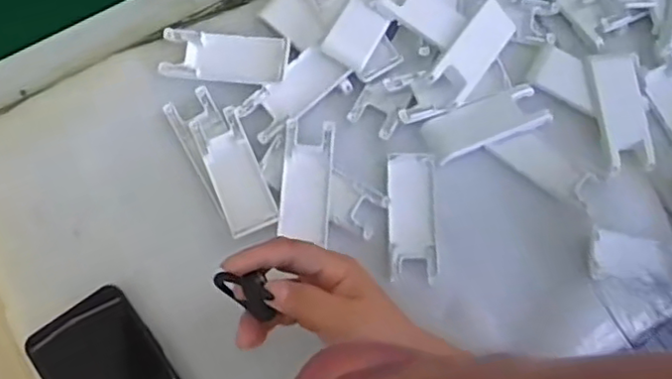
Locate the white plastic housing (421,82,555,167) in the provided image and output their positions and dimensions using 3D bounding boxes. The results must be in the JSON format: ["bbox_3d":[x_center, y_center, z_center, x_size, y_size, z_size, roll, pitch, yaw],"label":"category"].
[{"bbox_3d":[0.123,-0.054,0.526,0.099,0.015,0.037,-20,77,-8],"label":"white plastic housing"}]

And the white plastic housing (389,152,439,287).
[{"bbox_3d":[0.060,0.020,0.506,0.038,0.010,0.099,1,75,-3],"label":"white plastic housing"}]

